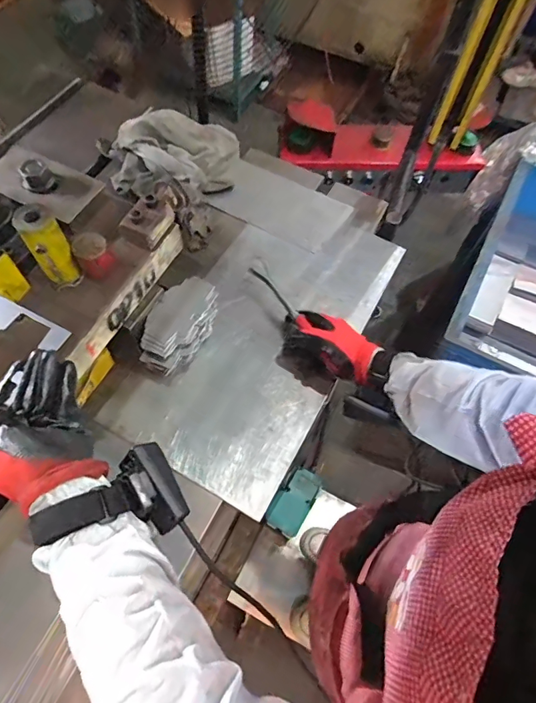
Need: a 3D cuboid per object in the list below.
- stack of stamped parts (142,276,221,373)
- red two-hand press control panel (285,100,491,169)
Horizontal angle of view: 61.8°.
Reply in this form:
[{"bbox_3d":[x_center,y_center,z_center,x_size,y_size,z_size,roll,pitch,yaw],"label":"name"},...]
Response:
[{"bbox_3d":[-0.123,-0.032,0.629,0.069,0.067,0.130,23,64,10],"label":"stack of stamped parts"},{"bbox_3d":[0.318,-0.565,1.194,0.553,0.149,0.113,7,62,2],"label":"red two-hand press control panel"}]

